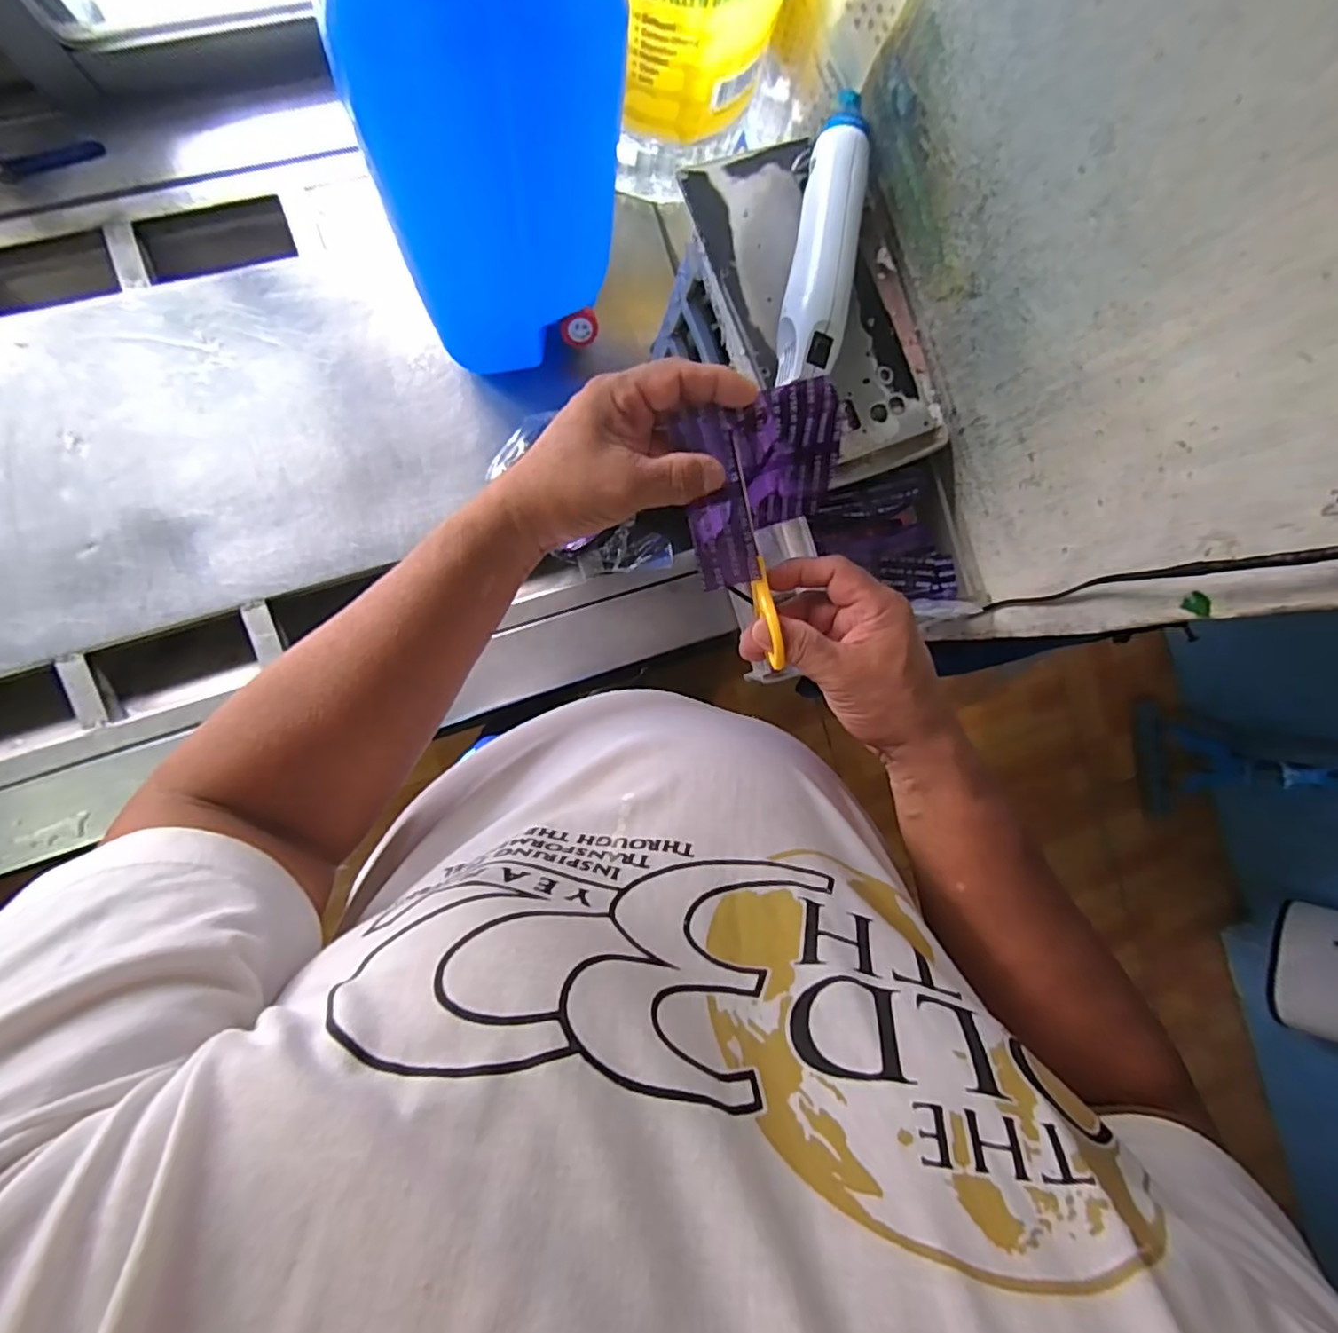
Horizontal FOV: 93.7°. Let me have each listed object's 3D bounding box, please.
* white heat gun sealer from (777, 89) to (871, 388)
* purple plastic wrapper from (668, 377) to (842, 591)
[{"bbox_3d":[0.114,-0.309,0.444,0.041,0.030,0.221,11,88,-8],"label":"white heat gun sealer"},{"bbox_3d":[0.056,-0.101,0.368,0.102,0.065,0.093,-15,92,-8],"label":"purple plastic wrapper"}]

